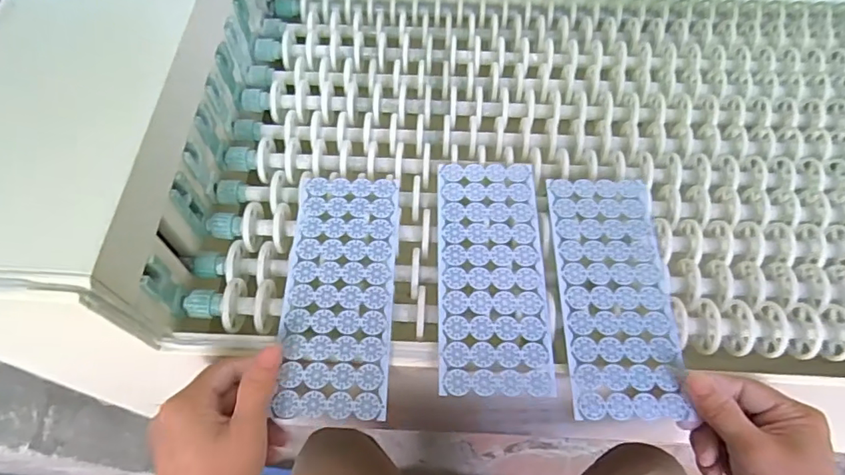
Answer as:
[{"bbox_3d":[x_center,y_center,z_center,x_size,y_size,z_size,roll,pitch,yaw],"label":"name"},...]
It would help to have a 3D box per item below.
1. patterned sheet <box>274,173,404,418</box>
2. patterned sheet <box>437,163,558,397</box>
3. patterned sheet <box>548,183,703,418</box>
[{"bbox_3d":[-0.060,0.035,0.387,0.079,0.004,0.188,0,61,-1],"label":"patterned sheet"},{"bbox_3d":[0.052,0.022,0.394,0.079,0.005,0.187,1,60,0],"label":"patterned sheet"},{"bbox_3d":[0.141,0.036,0.387,0.079,0.005,0.187,2,62,0],"label":"patterned sheet"}]

